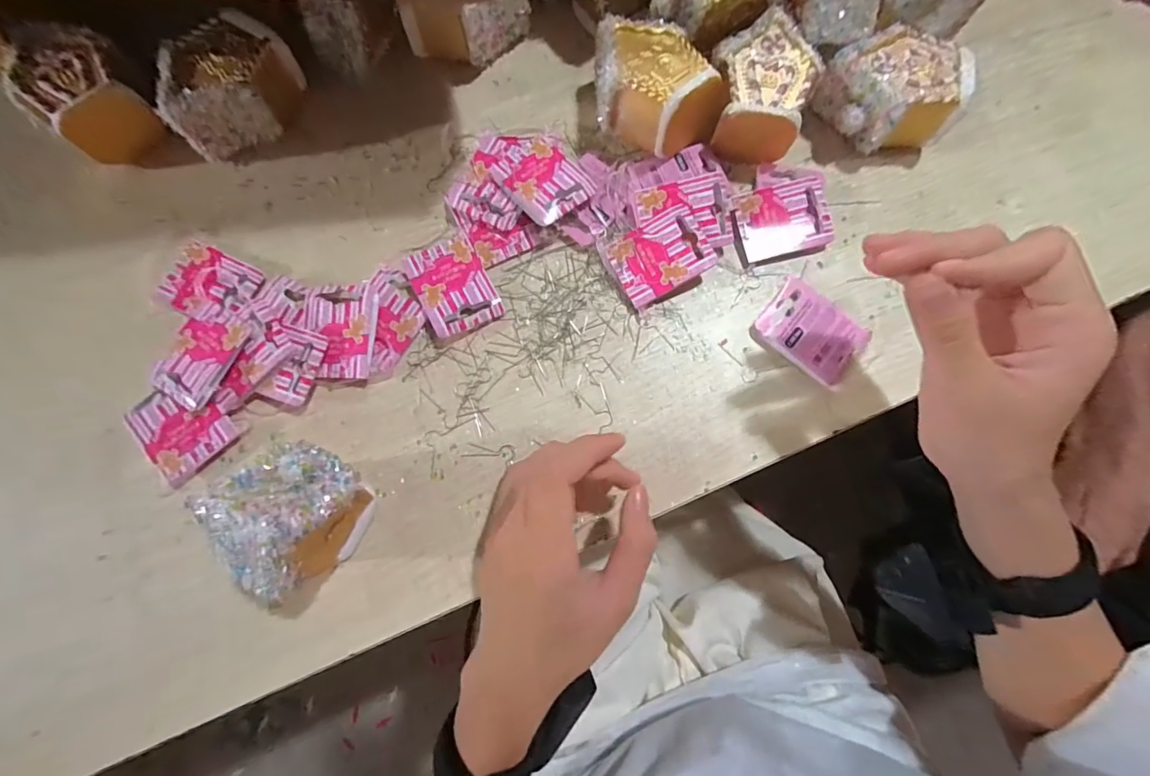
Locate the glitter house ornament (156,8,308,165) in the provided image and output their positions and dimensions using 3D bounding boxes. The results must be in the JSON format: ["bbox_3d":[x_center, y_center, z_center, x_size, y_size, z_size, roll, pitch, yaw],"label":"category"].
[{"bbox_3d":[-0.218,-0.195,0.325,0.070,0.047,0.074,-4,79,-1],"label":"glitter house ornament"}]

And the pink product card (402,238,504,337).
[{"bbox_3d":[-0.076,-0.063,0.314,0.044,0.012,0.058,-26,80,-5],"label":"pink product card"}]

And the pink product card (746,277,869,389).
[{"bbox_3d":[0.148,-0.036,0.312,0.062,0.008,0.048,40,82,7],"label":"pink product card"}]

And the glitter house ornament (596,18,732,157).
[{"bbox_3d":[0.046,-0.193,0.320,0.068,0.044,0.087,-35,81,-6],"label":"glitter house ornament"}]

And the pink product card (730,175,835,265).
[{"bbox_3d":[0.136,-0.110,0.324,0.060,0.005,0.045,-15,96,2],"label":"pink product card"}]

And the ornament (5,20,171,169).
[{"bbox_3d":[-0.313,-0.188,0.322,0.082,0.044,0.062,44,82,8],"label":"ornament"}]

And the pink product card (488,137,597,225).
[{"bbox_3d":[-0.021,-0.136,0.321,0.047,0.007,0.061,-37,75,-13],"label":"pink product card"}]

